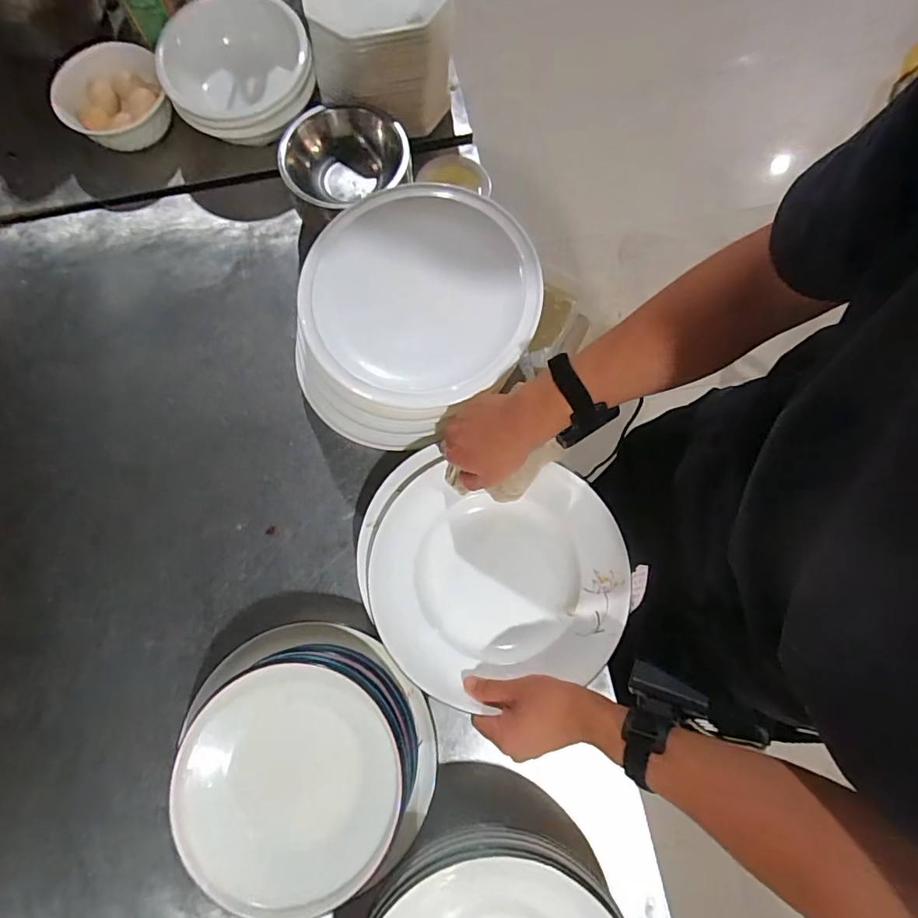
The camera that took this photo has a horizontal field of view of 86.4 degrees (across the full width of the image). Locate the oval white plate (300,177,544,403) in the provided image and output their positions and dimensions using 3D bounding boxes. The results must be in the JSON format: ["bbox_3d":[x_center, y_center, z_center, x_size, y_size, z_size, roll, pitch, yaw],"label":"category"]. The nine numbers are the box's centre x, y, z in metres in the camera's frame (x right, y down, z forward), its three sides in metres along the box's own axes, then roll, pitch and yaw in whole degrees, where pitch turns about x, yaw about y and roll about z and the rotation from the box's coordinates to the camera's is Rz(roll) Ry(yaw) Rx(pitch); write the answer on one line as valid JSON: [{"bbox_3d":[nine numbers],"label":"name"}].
[{"bbox_3d":[-0.049,-0.205,0.605,0.284,0.026,0.280,-15,78,-3],"label":"oval white plate"}]

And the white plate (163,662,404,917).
[{"bbox_3d":[-0.174,0.334,0.503,0.217,0.041,0.214,0,77,0],"label":"white plate"}]

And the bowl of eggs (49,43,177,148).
[{"bbox_3d":[-0.543,-0.568,0.769,0.160,0.057,0.147,0,77,0],"label":"bowl of eggs"}]

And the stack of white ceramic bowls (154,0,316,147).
[{"bbox_3d":[-0.331,-0.588,0.748,0.219,0.086,0.202,-11,77,-2],"label":"stack of white ceramic bowls"}]

